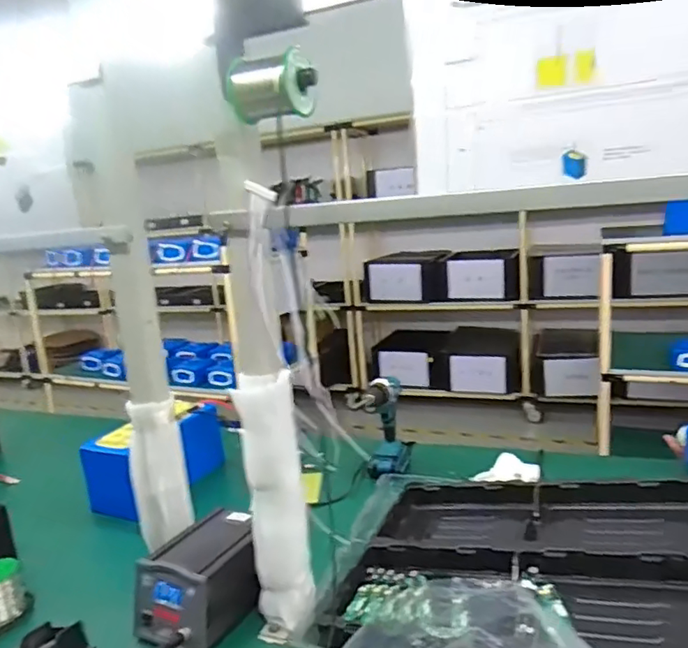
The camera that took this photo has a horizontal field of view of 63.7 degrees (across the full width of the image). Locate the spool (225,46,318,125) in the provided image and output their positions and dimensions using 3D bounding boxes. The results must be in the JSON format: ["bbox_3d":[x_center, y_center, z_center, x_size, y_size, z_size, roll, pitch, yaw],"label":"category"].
[{"bbox_3d":[-0.077,-0.258,0.604,0.088,0.061,0.051,1,13,24],"label":"spool"}]

